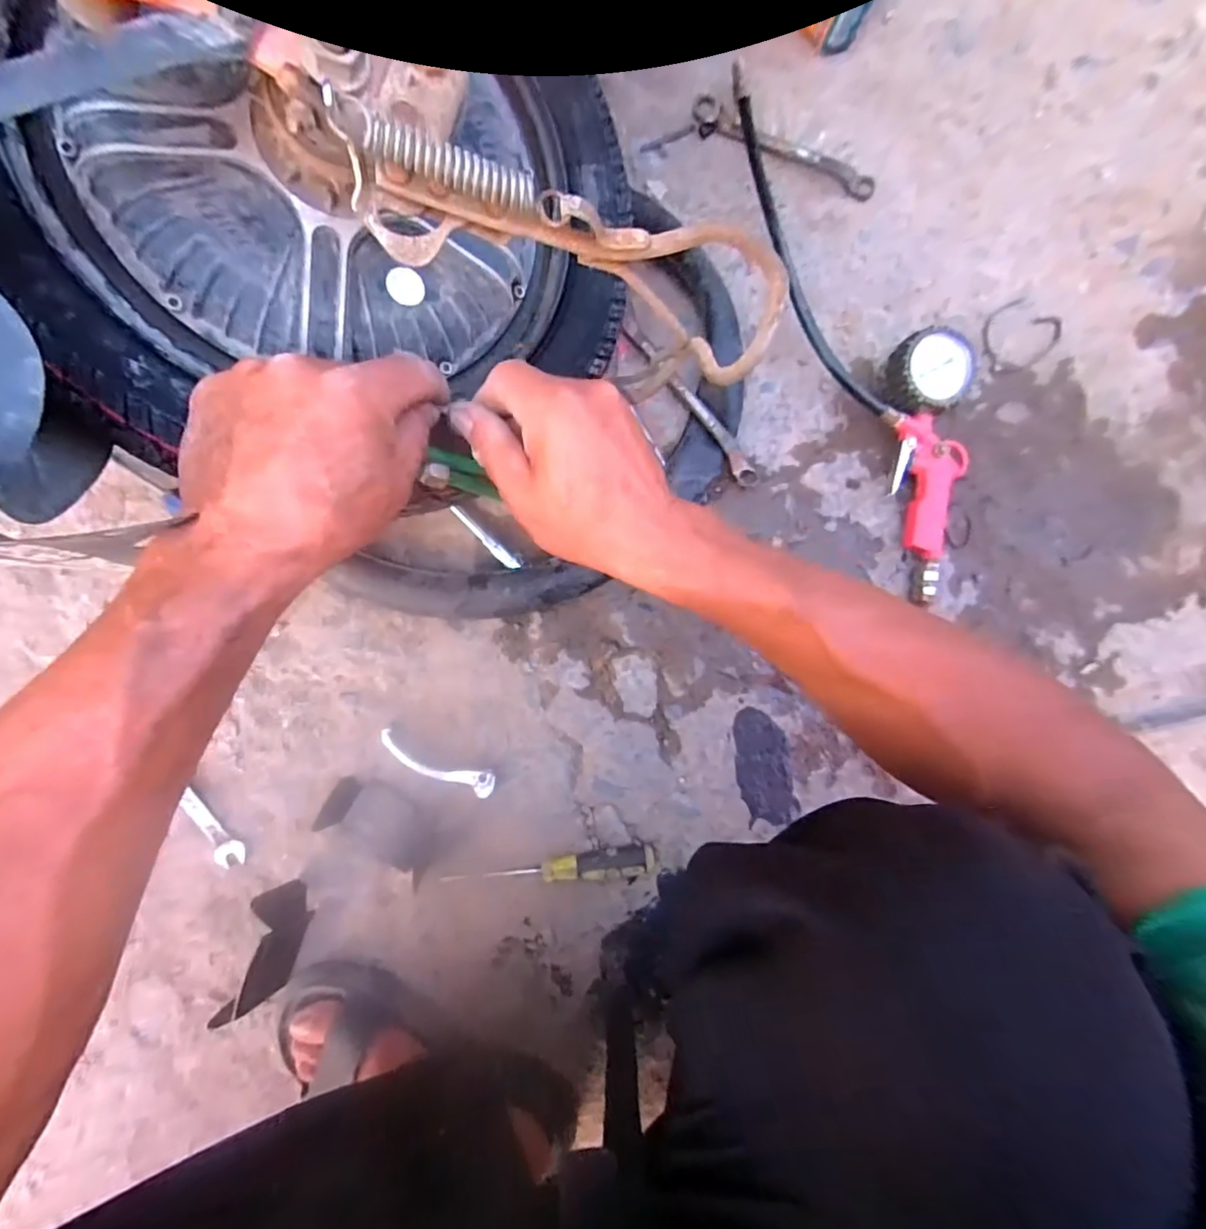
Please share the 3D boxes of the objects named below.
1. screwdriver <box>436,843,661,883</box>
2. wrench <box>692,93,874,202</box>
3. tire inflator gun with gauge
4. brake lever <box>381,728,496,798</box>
[{"bbox_3d":[-0.046,0.229,0.511,0.192,0.025,0.024,-4,91,-1],"label":"screwdriver"},{"bbox_3d":[0.166,-0.429,0.512,0.180,0.016,0.029,24,90,-1],"label":"wrench"},{"bbox_3d":[0.242,-0.255,0.503,0.125,0.039,0.489,-25,91,0],"label":"tire inflator gun with gauge"},{"bbox_3d":[-0.151,0.138,0.512,0.110,0.021,0.027,22,90,-1],"label":"brake lever"}]

